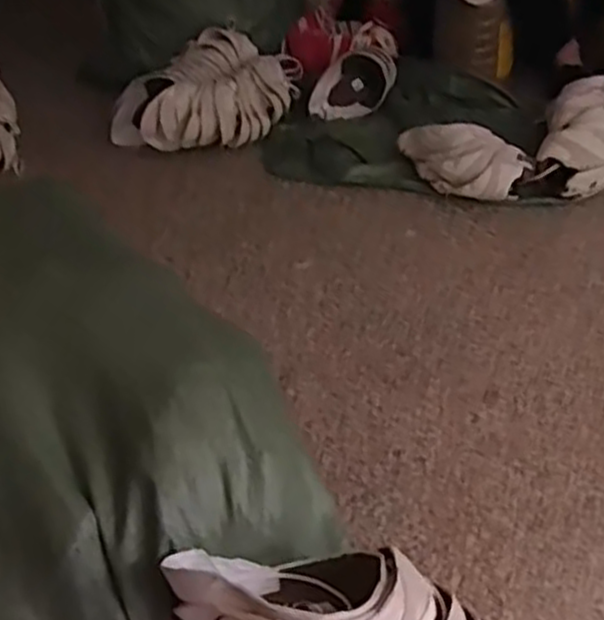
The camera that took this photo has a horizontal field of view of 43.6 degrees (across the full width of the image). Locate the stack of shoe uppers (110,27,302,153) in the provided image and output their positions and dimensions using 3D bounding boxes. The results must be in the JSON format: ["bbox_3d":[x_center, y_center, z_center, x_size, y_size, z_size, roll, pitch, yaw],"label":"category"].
[{"bbox_3d":[-0.203,-0.491,1.696,0.274,0.148,0.417,23,46,30],"label":"stack of shoe uppers"}]

